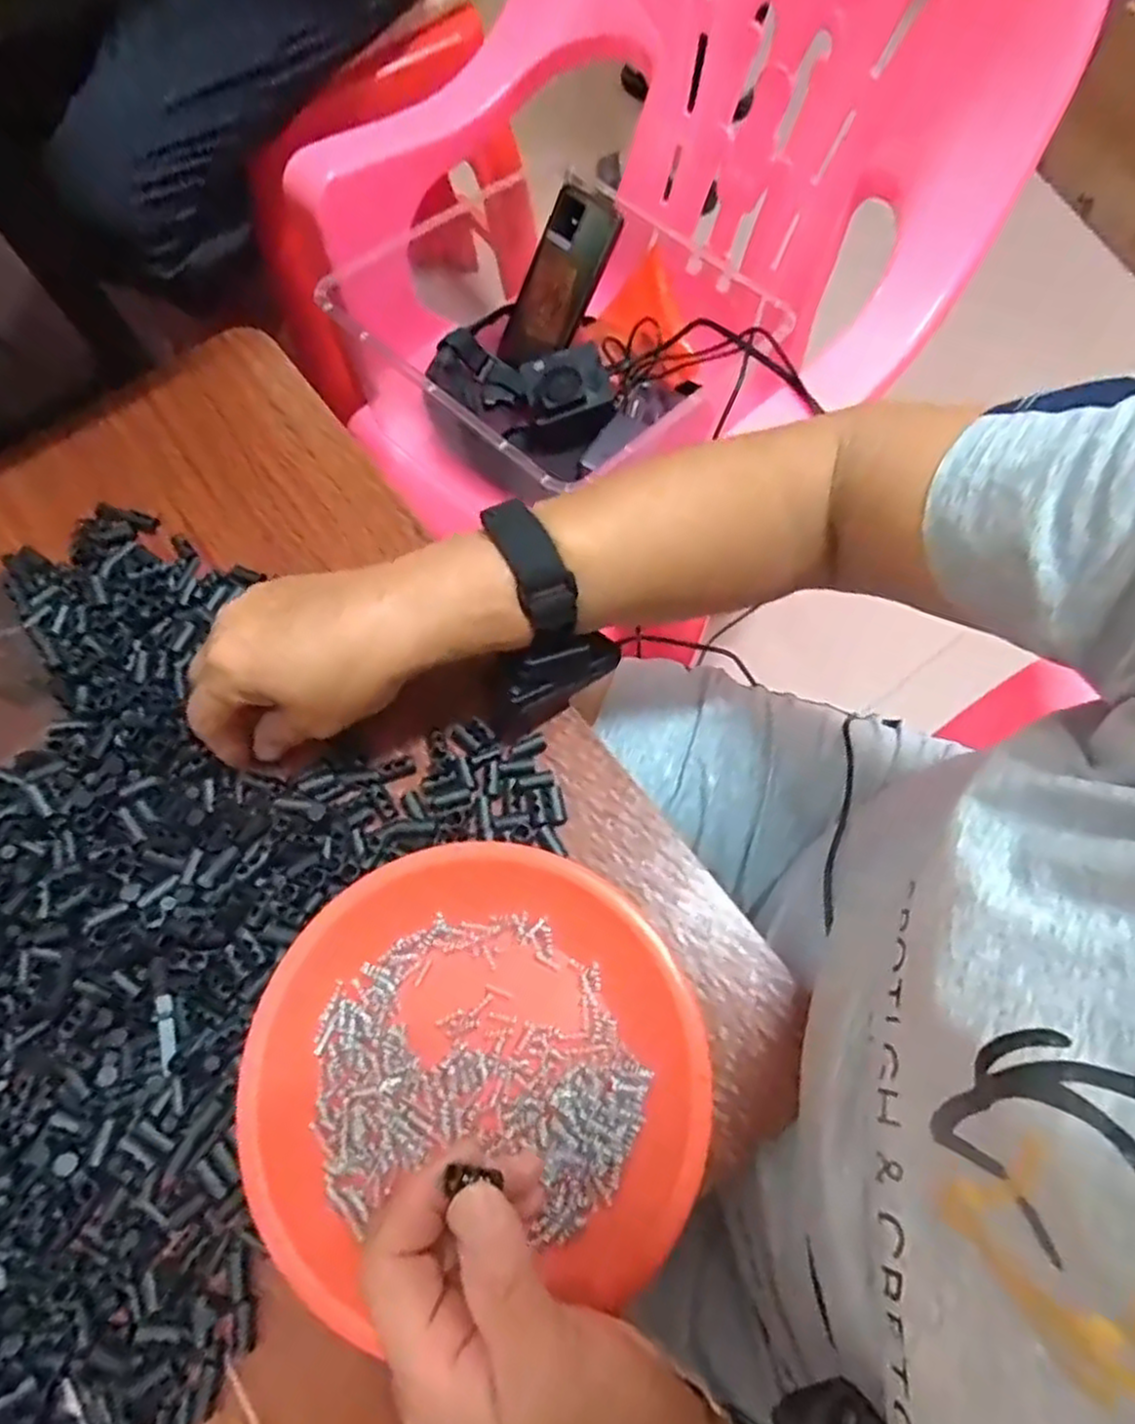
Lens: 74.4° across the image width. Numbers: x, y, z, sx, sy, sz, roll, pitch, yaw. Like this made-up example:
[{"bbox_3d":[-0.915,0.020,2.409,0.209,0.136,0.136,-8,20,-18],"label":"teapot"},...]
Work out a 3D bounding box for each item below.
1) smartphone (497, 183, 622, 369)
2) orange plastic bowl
[{"bbox_3d":[-0.012,-0.413,0.729,0.070,0.162,0.015,42,35,10],"label":"smartphone"},{"bbox_3d":[-0.040,0.151,0.329,0.194,0.027,0.174,-5,67,-2],"label":"orange plastic bowl"}]

